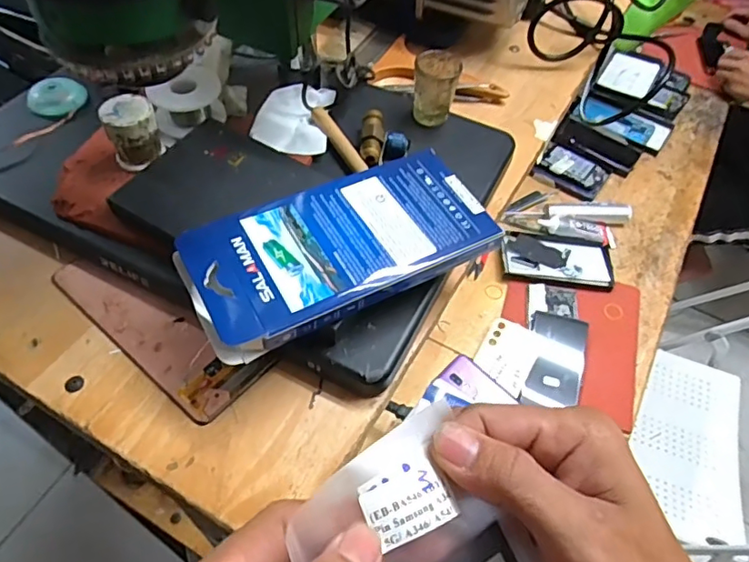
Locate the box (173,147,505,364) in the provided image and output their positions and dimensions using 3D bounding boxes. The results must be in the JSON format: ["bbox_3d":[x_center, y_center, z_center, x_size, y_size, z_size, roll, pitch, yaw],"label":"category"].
[{"bbox_3d":[-0.019,-0.024,0.334,0.183,0.020,0.088,-23,58,-19],"label":"box"}]

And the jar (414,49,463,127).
[{"bbox_3d":[0.049,-0.156,0.453,0.034,0.048,0.035,2,53,-2],"label":"jar"}]

